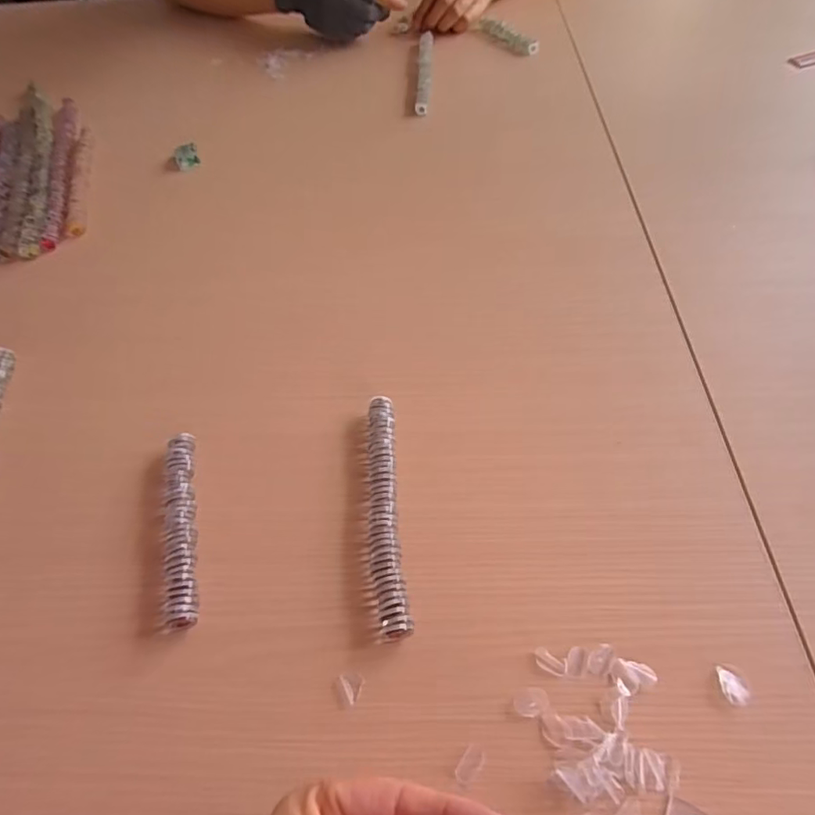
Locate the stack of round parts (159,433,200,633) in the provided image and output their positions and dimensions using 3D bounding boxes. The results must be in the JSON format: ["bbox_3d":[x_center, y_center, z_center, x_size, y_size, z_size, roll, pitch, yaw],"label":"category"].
[{"bbox_3d":[-0.124,0.062,0.293,0.016,0.013,0.113,-14,54,-5],"label":"stack of round parts"}]

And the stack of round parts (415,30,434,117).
[{"bbox_3d":[0.019,-0.369,0.593,0.016,0.015,0.160,1,54,5],"label":"stack of round parts"}]

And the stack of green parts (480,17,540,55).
[{"bbox_3d":[0.117,-0.440,0.636,0.019,0.013,0.094,-30,57,-16],"label":"stack of green parts"}]

